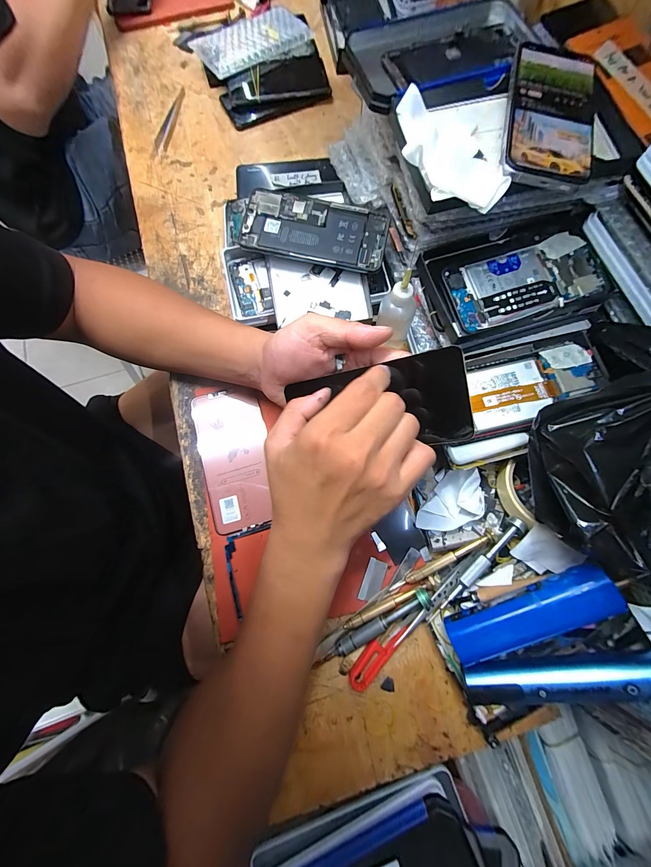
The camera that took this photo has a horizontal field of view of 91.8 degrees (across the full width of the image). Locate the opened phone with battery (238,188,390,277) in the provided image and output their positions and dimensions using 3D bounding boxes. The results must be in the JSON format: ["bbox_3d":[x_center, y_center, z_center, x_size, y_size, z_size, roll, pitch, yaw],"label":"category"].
[{"bbox_3d":[-0.012,-0.225,0.348,0.156,0.016,0.077,11,76,4],"label":"opened phone with battery"}]

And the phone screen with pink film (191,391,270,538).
[{"bbox_3d":[-0.095,0.024,0.333,0.072,0.007,0.149,-17,76,-3],"label":"phone screen with pink film"}]

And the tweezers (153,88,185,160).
[{"bbox_3d":[-0.233,-0.465,0.470,0.023,0.004,0.139,9,76,3],"label":"tweezers"}]

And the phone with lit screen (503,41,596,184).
[{"bbox_3d":[0.189,-0.271,0.267,0.071,0.018,0.138,9,76,3],"label":"phone with lit screen"}]

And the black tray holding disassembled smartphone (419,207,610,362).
[{"bbox_3d":[0.197,-0.157,0.340,0.178,0.043,0.110,-17,76,-3],"label":"black tray holding disassembled smartphone"}]

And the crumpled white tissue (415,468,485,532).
[{"bbox_3d":[0.125,0.070,0.305,0.044,0.032,0.071,40,80,10],"label":"crumpled white tissue"}]

